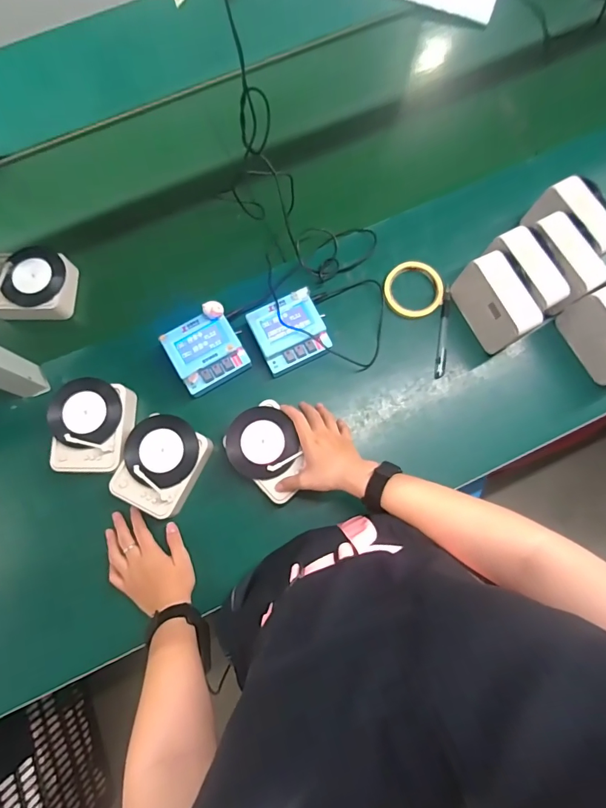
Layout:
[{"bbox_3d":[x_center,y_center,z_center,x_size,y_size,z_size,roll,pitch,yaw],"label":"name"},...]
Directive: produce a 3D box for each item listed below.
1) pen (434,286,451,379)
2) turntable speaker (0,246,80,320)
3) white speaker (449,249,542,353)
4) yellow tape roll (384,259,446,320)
[{"bbox_3d":[0.223,-0.116,0.653,0.016,0.011,0.152,7,78,2],"label":"pen"},{"bbox_3d":[-0.435,-0.191,0.660,0.123,0.041,0.107,-1,78,0],"label":"turntable speaker"},{"bbox_3d":[0.285,-0.149,0.613,0.049,0.104,0.123,-28,79,-5],"label":"white speaker"},{"bbox_3d":[0.179,-0.186,0.664,0.094,0.012,0.095,0,78,1],"label":"yellow tape roll"}]

